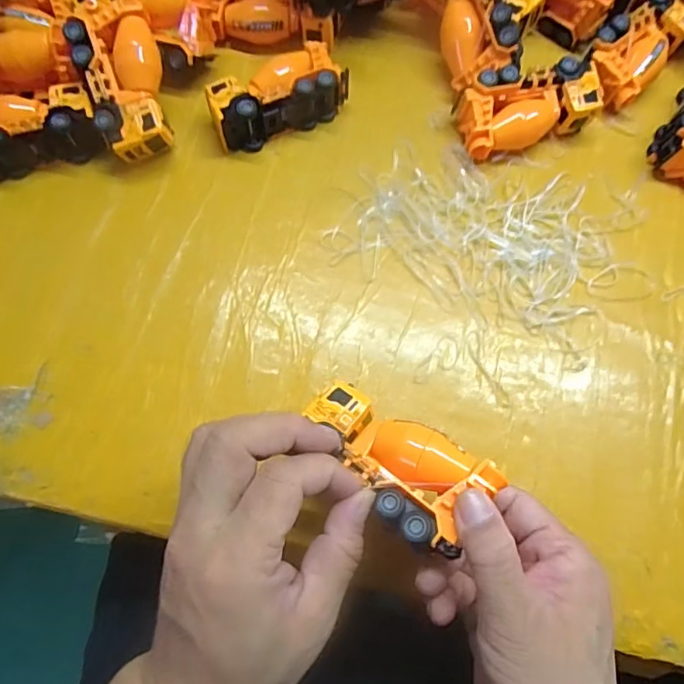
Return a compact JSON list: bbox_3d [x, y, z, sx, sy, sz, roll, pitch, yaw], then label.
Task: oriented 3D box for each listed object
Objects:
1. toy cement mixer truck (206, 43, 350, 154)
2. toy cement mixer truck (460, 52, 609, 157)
[{"bbox_3d":[-0.050,-0.188,0.406,0.106,0.037,0.050,-26,73,-10],"label":"toy cement mixer truck"},{"bbox_3d":[0.141,-0.179,0.406,0.105,0.036,0.053,-19,72,-8],"label":"toy cement mixer truck"}]

